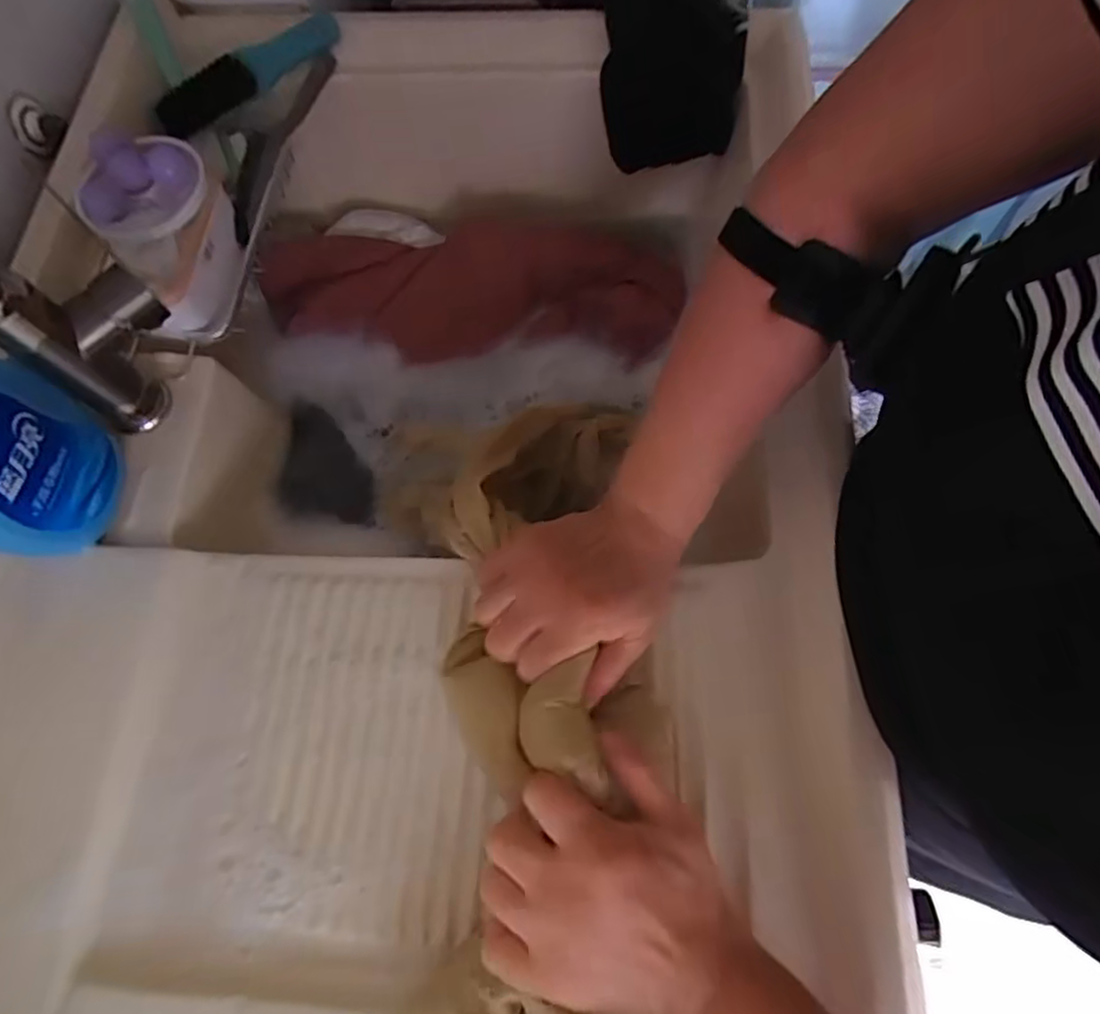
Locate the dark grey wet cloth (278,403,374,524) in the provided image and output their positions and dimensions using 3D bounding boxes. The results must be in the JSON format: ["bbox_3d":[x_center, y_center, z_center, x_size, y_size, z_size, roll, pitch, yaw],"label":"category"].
[{"bbox_3d":[-0.197,-0.045,0.575,0.074,0.024,0.119,-5,69,1],"label":"dark grey wet cloth"}]

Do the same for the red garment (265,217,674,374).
[{"bbox_3d":[-0.076,-0.219,0.626,0.387,0.048,0.153,2,69,4],"label":"red garment"}]

